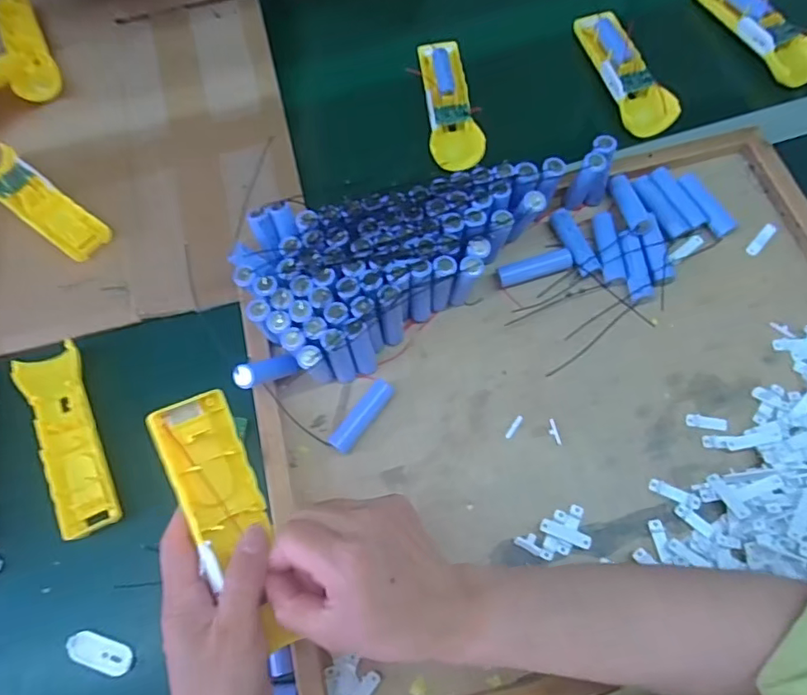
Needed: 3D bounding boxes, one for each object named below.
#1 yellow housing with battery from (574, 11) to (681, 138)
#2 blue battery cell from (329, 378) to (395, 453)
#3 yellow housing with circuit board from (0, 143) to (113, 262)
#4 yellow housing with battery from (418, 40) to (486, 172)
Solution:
[{"bbox_3d":[0.225,-0.285,0.557,0.053,0.022,0.157,-13,70,-2],"label":"yellow housing with battery"},{"bbox_3d":[-0.033,0.054,0.441,0.019,0.016,0.067,35,75,14],"label":"blue battery cell"},{"bbox_3d":[-0.347,-0.138,0.525,0.148,0.022,0.046,34,75,14],"label":"yellow housing with circuit board"},{"bbox_3d":[0.048,-0.254,0.566,0.051,0.030,0.148,-6,69,1],"label":"yellow housing with battery"}]

